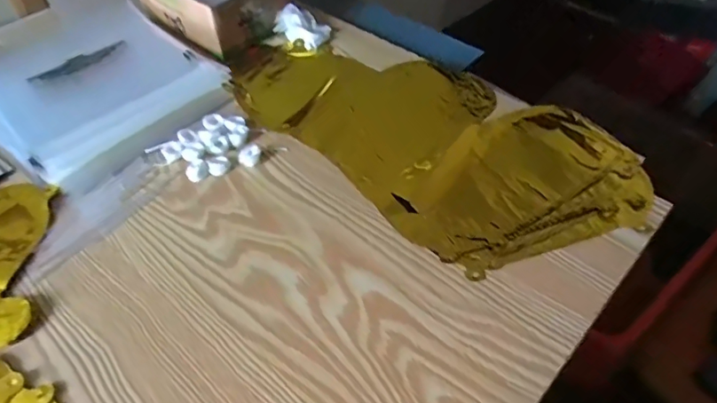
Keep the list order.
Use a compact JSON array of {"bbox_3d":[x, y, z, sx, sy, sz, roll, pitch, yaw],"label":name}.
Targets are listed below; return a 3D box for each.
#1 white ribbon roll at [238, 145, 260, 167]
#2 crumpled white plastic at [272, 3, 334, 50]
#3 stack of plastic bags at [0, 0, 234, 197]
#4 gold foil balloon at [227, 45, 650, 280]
[{"bbox_3d":[-0.108,-0.046,0.503,0.022,0.009,0.026,-16,50,-10],"label":"white ribbon roll"},{"bbox_3d":[-0.072,-0.223,0.644,0.068,0.030,0.047,24,55,22],"label":"crumpled white plastic"},{"bbox_3d":[-0.300,-0.134,0.576,0.267,0.028,0.220,35,60,29],"label":"stack of plastic bags"},{"bbox_3d":[0.055,-0.083,0.527,0.434,0.014,0.221,34,59,28],"label":"gold foil balloon"}]

